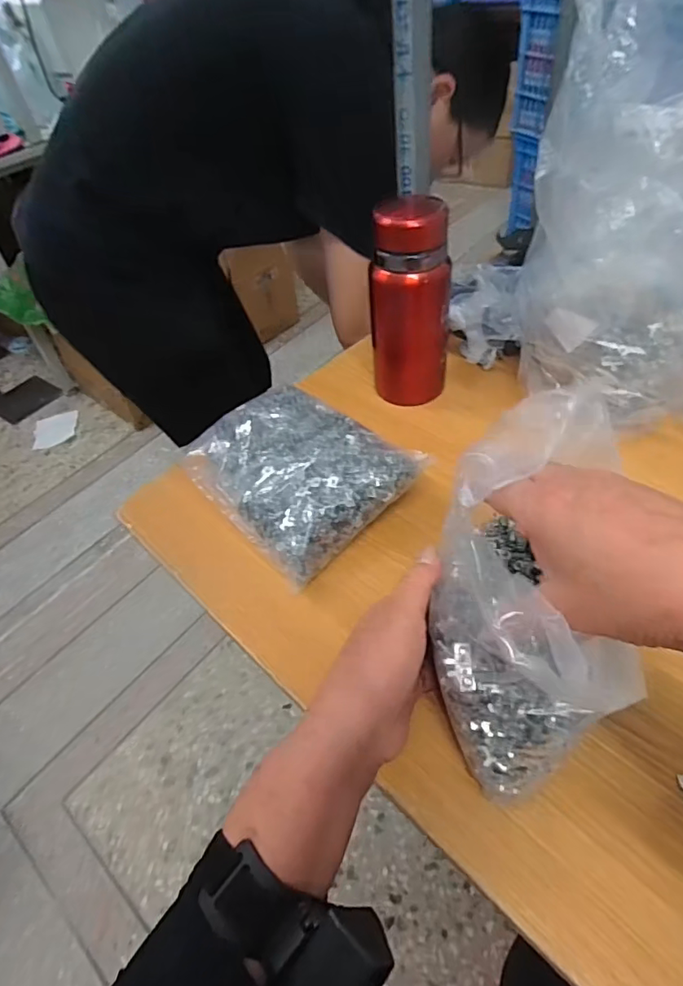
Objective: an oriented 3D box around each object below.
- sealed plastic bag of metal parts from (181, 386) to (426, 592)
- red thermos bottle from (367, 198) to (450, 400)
[{"bbox_3d":[-0.047,-0.027,0.516,0.152,0.059,0.200,-36,54,-23],"label":"sealed plastic bag of metal parts"},{"bbox_3d":[0.074,-0.197,0.566,0.079,0.195,0.072,4,49,10],"label":"red thermos bottle"}]

